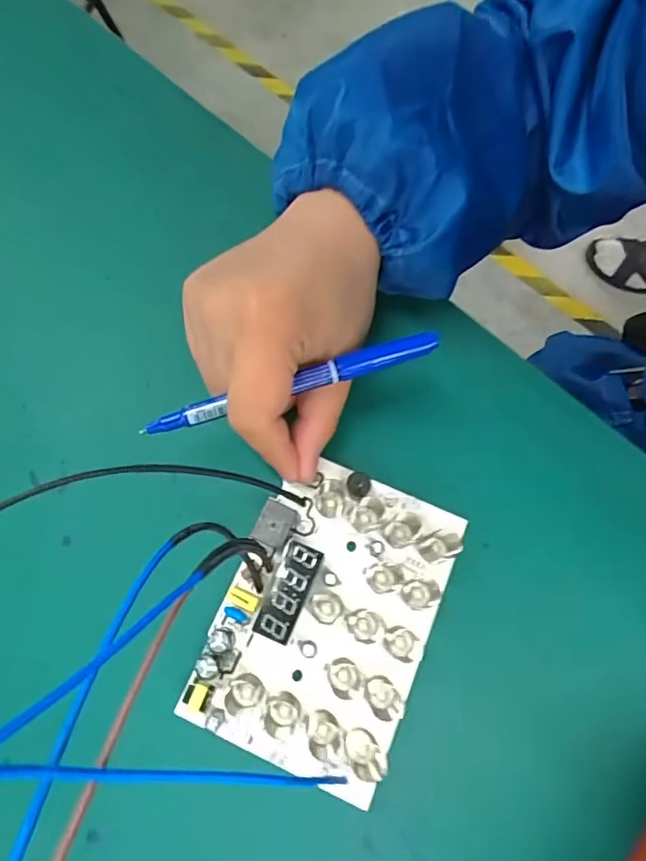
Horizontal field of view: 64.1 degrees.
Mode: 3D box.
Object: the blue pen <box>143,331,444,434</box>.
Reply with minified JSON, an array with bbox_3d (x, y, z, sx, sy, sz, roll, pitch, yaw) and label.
[{"bbox_3d":[-0.012,-0.020,0.224,0.132,0.008,0.010,-18,72,-4],"label":"blue pen"}]

